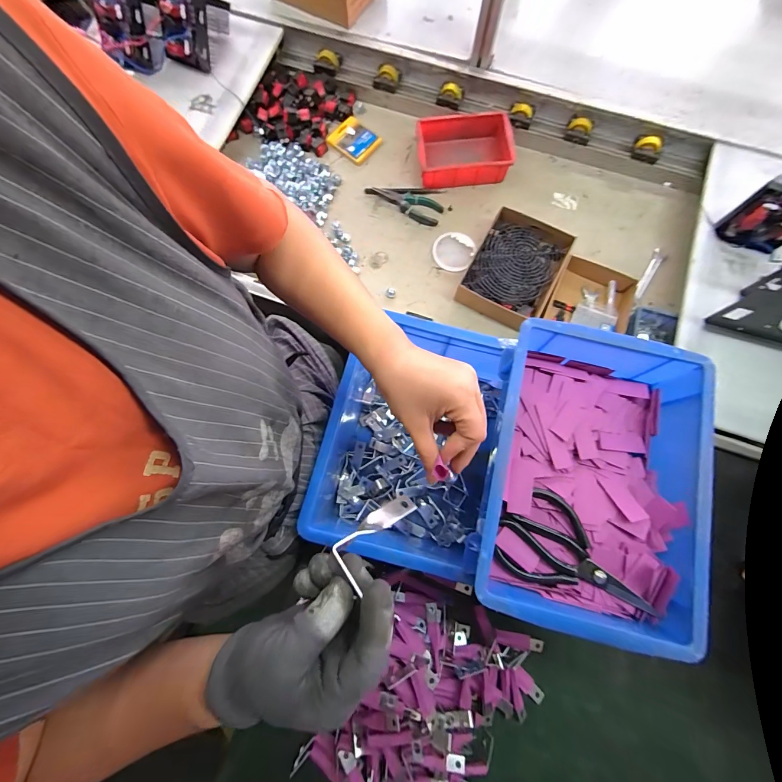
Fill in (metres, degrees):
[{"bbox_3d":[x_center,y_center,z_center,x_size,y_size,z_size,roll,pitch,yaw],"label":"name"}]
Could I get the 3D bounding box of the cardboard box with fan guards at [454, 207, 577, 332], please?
[{"bbox_3d":[0.244,-0.237,0.703,0.160,0.050,0.221,28,78,7],"label":"cardboard box with fan guards"}]

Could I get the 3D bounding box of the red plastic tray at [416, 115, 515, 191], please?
[{"bbox_3d":[0.159,-0.520,0.763,0.202,0.058,0.144,-1,76,0],"label":"red plastic tray"}]

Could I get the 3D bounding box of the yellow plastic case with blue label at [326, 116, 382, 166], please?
[{"bbox_3d":[-0.083,-0.568,0.794,0.109,0.014,0.085,36,91,7],"label":"yellow plastic case with blue label"}]

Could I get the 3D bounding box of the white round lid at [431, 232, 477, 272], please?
[{"bbox_3d":[0.132,-0.295,0.740,0.086,0.006,0.087,0,76,0],"label":"white round lid"}]

